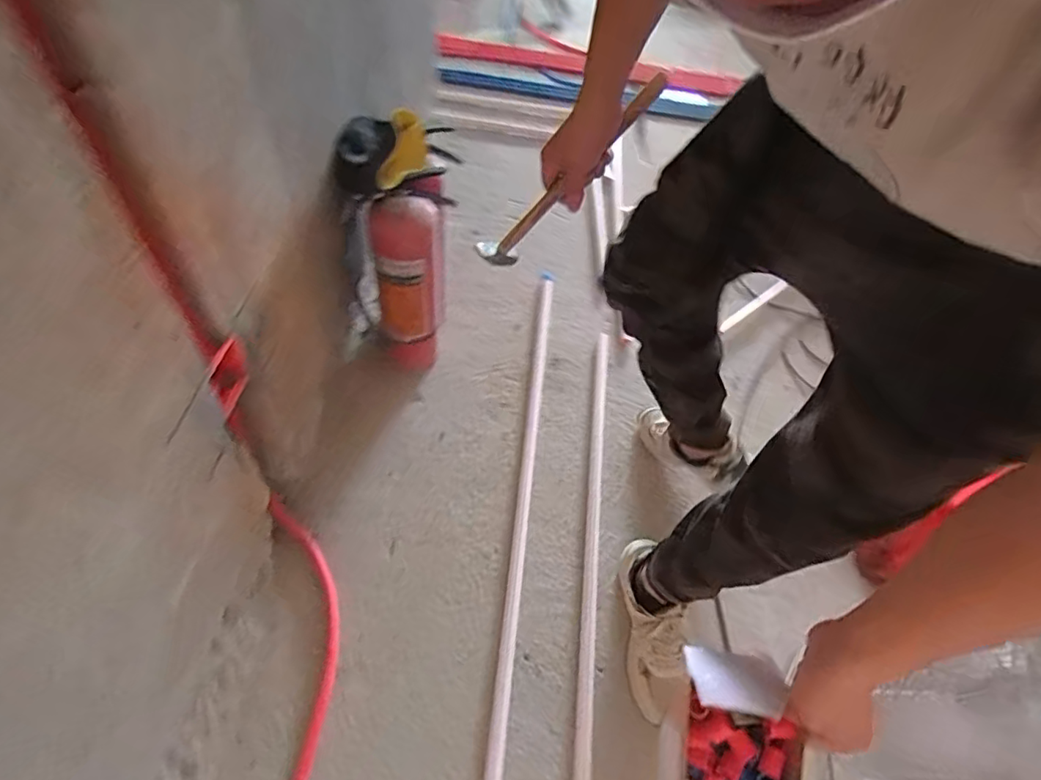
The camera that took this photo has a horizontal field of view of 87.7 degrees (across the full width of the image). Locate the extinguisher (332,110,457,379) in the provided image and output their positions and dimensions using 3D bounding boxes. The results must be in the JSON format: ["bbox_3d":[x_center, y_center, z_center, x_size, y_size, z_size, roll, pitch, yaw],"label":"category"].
[{"bbox_3d":[-0.235,-0.281,1.101,0.202,0.478,0.222,25,55,12],"label":"extinguisher"}]

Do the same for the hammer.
[{"bbox_3d":[0.064,-0.268,0.686,0.299,0.080,0.024,-42,52,21],"label":"hammer"}]

